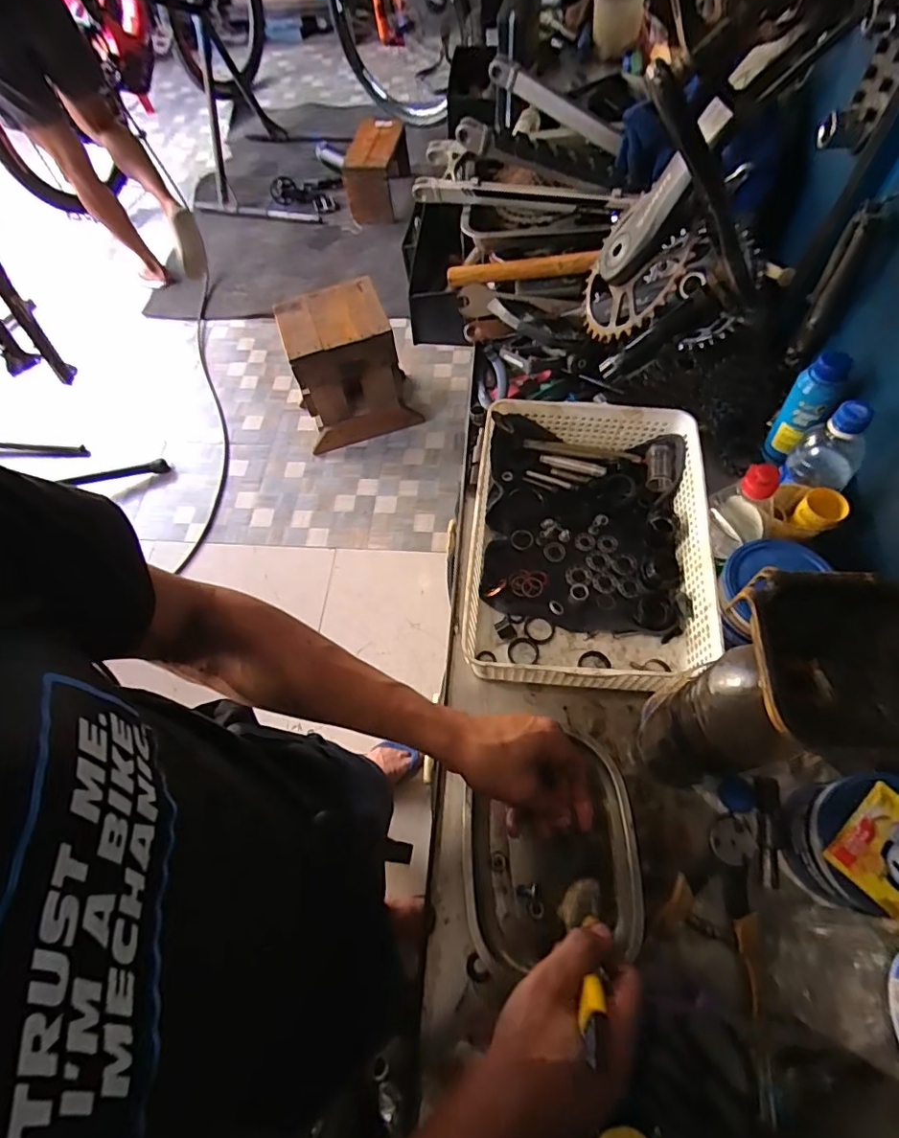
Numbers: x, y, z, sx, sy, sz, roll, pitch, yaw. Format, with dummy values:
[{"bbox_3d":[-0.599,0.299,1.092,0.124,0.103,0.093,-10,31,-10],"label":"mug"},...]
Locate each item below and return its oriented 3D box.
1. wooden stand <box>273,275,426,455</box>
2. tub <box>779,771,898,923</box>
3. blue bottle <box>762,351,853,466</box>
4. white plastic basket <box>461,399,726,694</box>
[{"bbox_3d":[-0.331,-0.632,1.728,0.352,0.415,0.262,-23,64,-7],"label":"wooden stand"},{"bbox_3d":[0.349,0.230,0.451,0.105,0.105,0.103,-2,63,4],"label":"tub"},{"bbox_3d":[0.398,-0.178,0.609,0.043,0.136,0.038,29,69,18],"label":"blue bottle"},{"bbox_3d":[0.148,-0.033,0.613,0.262,0.075,0.328,4,64,7],"label":"white plastic basket"}]

